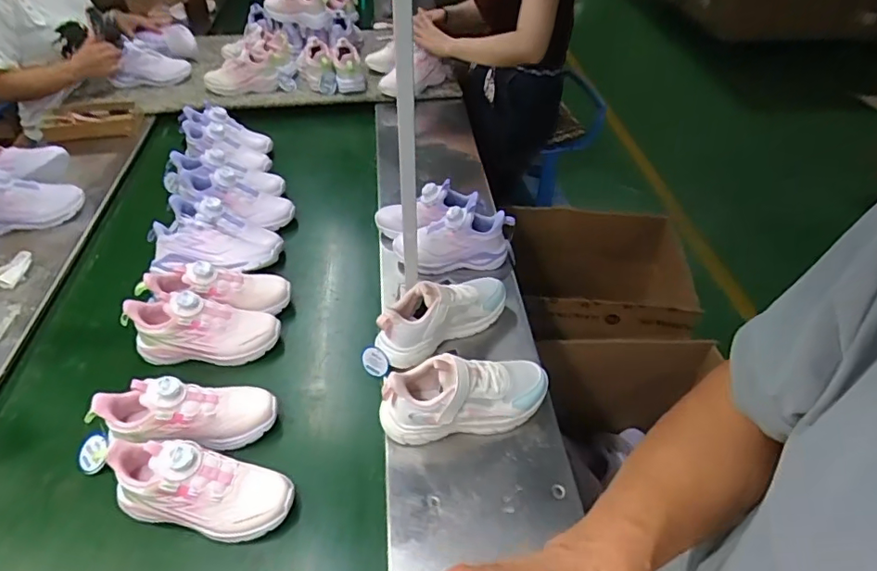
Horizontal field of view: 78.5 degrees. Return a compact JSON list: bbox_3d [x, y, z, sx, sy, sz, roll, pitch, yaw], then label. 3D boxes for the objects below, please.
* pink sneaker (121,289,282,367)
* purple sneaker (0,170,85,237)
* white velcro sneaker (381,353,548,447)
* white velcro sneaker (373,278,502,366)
[{"bbox_3d":[-0.362,0.067,0.825,0.221,0.109,0.074,7,43,-13],"label":"pink sneaker"},{"bbox_3d":[-0.802,-0.156,1.019,0.203,0.096,0.082,-8,46,-16],"label":"purple sneaker"},{"bbox_3d":[0.037,0.143,0.715,0.227,0.101,0.078,-4,45,-11],"label":"white velcro sneaker"},{"bbox_3d":[0.010,0.033,0.824,0.228,0.096,0.080,-25,52,-29],"label":"white velcro sneaker"}]

